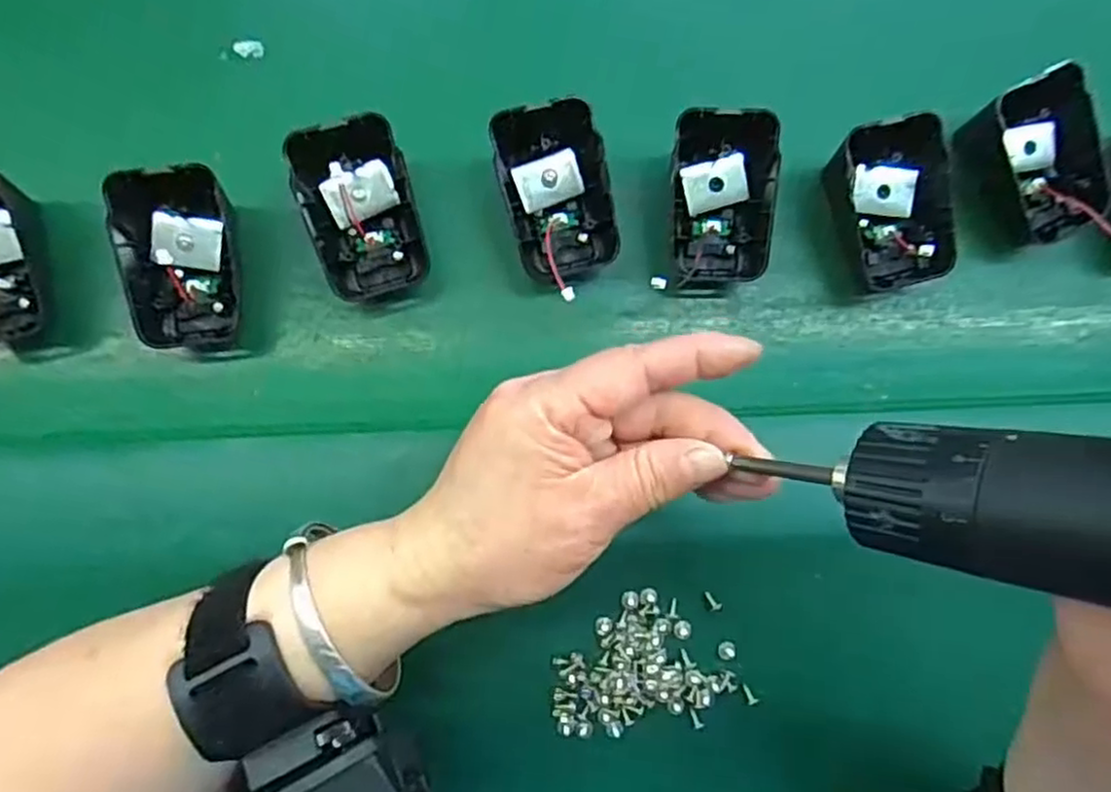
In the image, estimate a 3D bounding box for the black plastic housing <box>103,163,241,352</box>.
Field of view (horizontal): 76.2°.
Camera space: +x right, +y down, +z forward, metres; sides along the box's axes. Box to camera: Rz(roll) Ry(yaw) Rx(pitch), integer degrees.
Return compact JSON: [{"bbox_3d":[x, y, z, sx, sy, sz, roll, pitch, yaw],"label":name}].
[{"bbox_3d":[-0.155,-0.057,0.294,0.046,0.042,0.067,-8,80,-5],"label":"black plastic housing"}]

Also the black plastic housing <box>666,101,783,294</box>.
[{"bbox_3d":[0.069,-0.085,0.307,0.042,0.027,0.071,-6,106,-9],"label":"black plastic housing"}]

